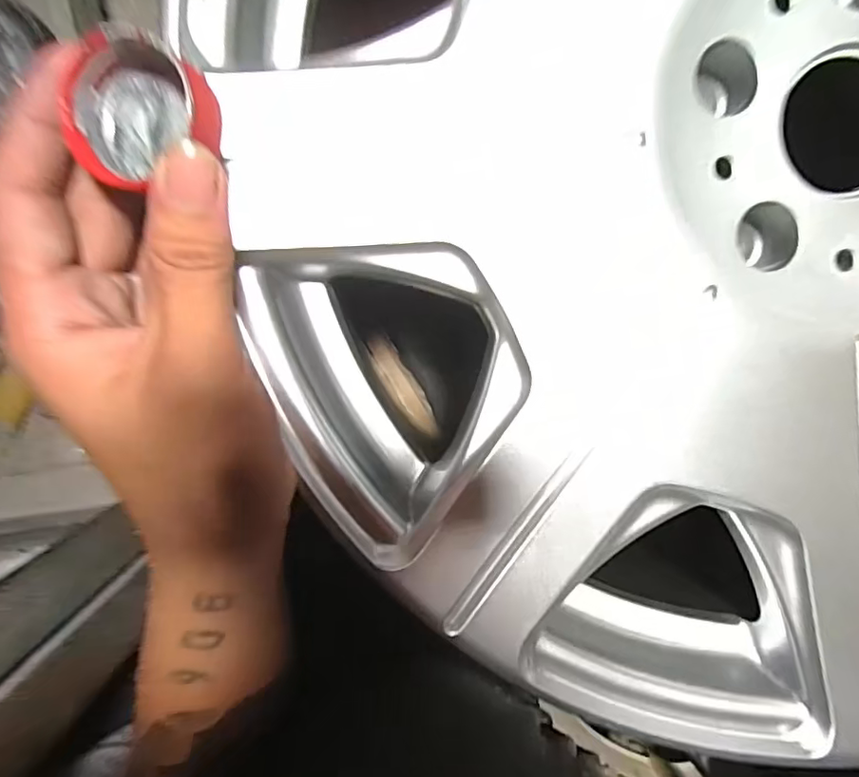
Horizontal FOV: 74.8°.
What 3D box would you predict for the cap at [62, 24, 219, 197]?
[{"bbox_3d":[-0.080,-0.078,0.159,0.038,0.021,0.037,-1,99,0],"label":"cap"}]

